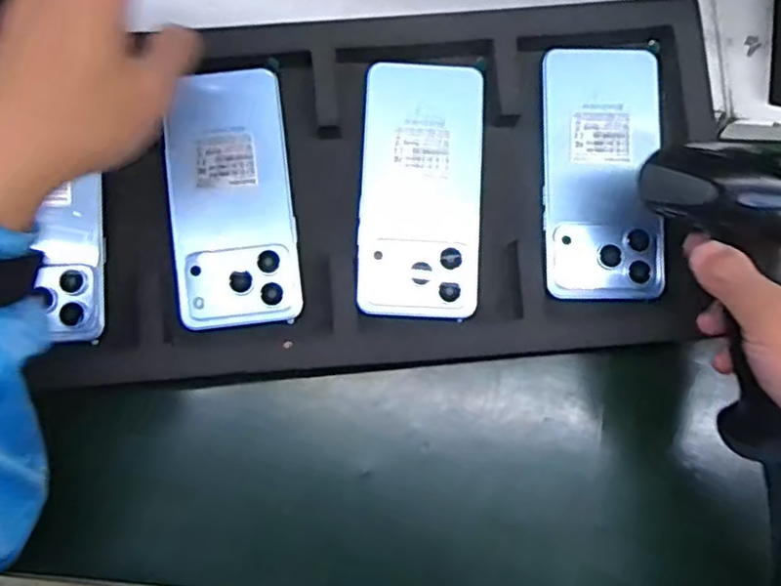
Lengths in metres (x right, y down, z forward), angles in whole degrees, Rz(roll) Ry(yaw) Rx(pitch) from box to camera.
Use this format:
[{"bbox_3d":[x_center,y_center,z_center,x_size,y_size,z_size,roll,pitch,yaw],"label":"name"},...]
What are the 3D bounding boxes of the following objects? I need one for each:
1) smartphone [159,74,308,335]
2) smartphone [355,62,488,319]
[{"bbox_3d":[-0.098,-0.058,0.400,0.075,0.008,0.153,-4,87,-2],"label":"smartphone"},{"bbox_3d":[0.020,-0.064,0.406,0.076,0.008,0.156,3,87,0],"label":"smartphone"}]

